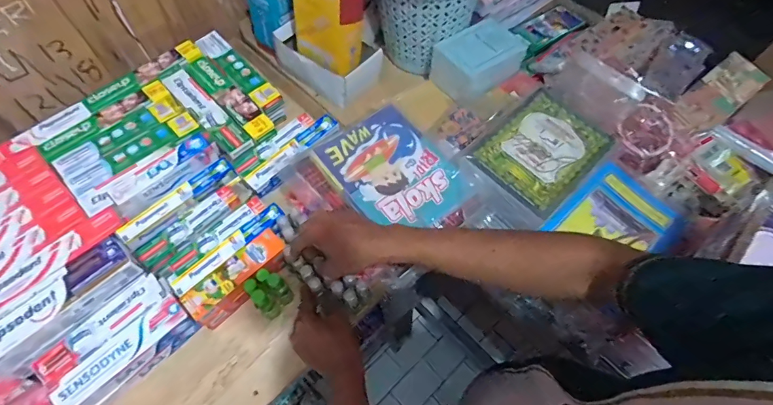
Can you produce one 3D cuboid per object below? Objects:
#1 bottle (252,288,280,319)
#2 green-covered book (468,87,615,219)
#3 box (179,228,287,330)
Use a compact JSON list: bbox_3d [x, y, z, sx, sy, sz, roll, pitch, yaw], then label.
[{"bbox_3d":[-0.178,0.151,0.633,0.023,0.079,0.027,-40,69,-19],"label":"bottle"},{"bbox_3d":[0.241,-0.086,0.654,0.144,0.018,0.201,41,69,19],"label":"green-covered book"},{"bbox_3d":[-0.221,0.115,0.644,0.157,0.060,0.052,-40,69,-19],"label":"box"}]

